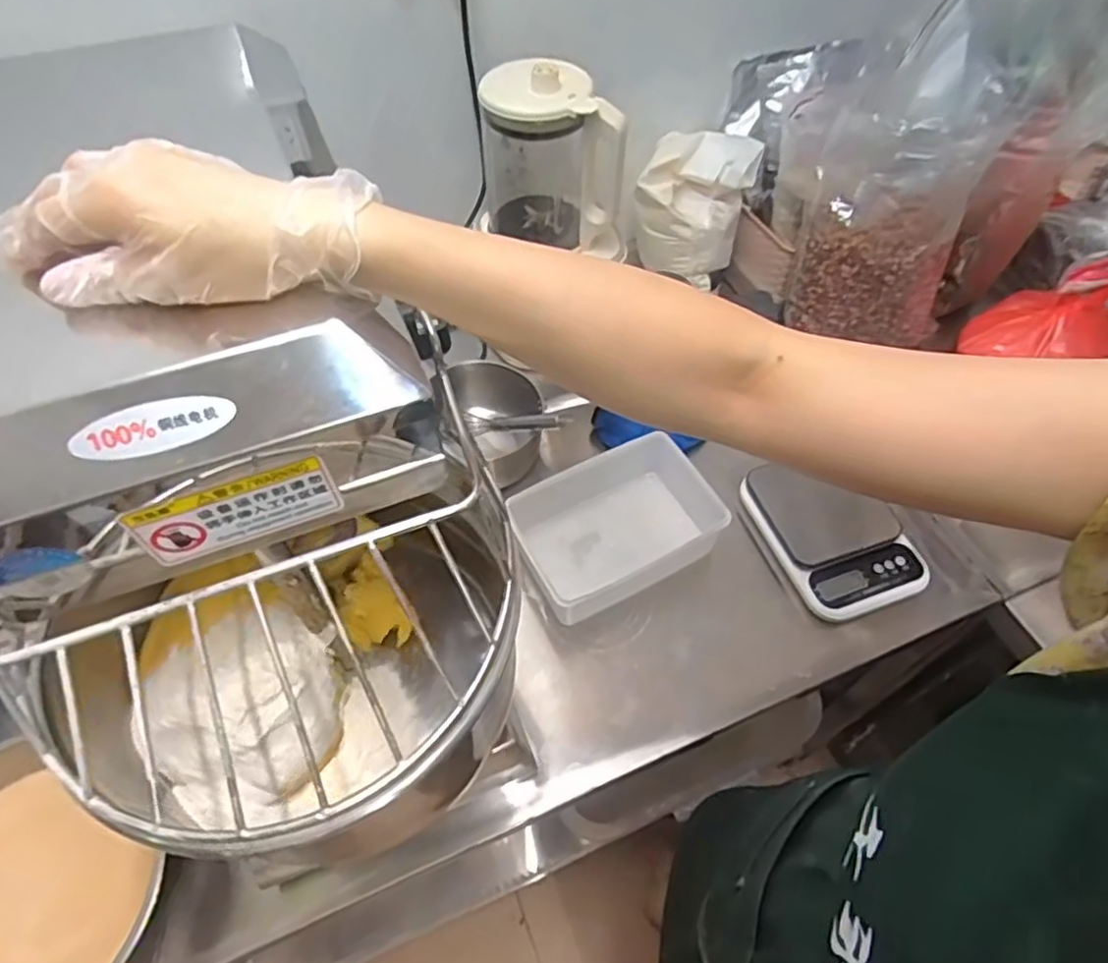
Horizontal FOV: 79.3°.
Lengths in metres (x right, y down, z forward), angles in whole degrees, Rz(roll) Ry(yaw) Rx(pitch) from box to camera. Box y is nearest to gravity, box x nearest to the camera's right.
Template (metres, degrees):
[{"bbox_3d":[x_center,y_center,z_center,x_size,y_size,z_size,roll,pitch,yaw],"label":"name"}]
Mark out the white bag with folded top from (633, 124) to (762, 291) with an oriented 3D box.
[{"bbox_3d":[0.206,-0.409,0.986,0.146,0.157,0.157,19,57,13],"label":"white bag with folded top"}]

